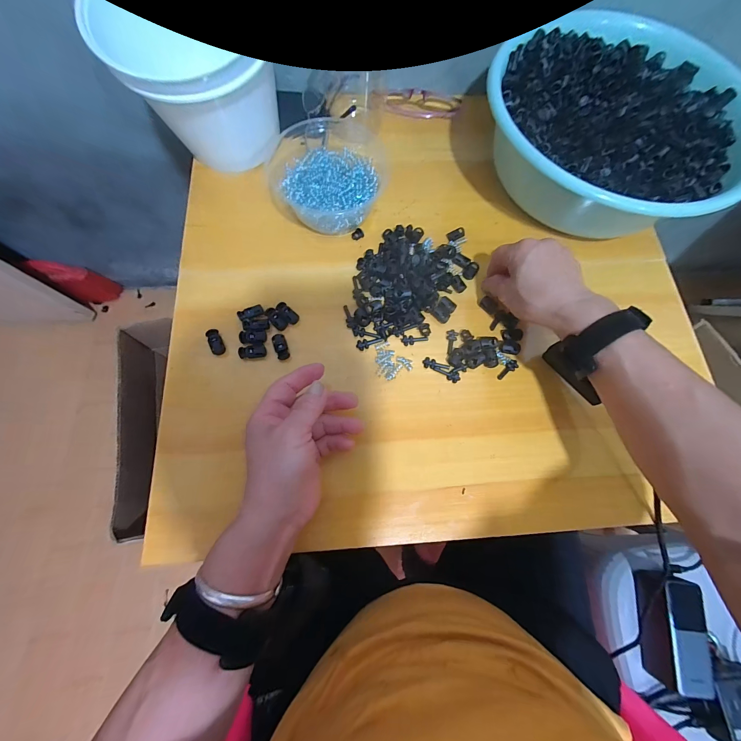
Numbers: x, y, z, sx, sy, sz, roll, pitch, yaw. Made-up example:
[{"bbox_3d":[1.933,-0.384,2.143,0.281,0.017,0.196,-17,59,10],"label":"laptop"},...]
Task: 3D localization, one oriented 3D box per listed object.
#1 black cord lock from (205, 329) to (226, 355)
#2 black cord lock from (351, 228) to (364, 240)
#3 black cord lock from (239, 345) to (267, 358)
[{"bbox_3d":[-0.166,-0.031,0.336,0.014,0.006,0.028,-21,89,-8],"label":"black cord lock"},{"bbox_3d":[-0.015,-0.166,0.382,0.015,0.005,0.012,-14,73,-6],"label":"black cord lock"},{"bbox_3d":[-0.126,-0.020,0.335,0.027,0.006,0.013,-6,72,-16],"label":"black cord lock"}]

